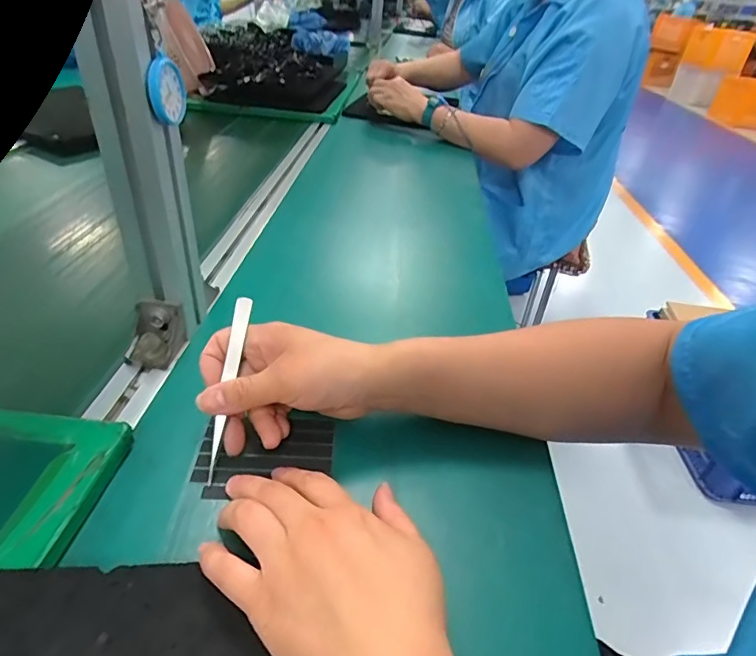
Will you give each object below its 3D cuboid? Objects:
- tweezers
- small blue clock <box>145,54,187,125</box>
[{"bbox_3d":[-0.101,0.039,0.326,0.010,0.011,0.125,8,78,3],"label":"tweezers"},{"bbox_3d":[-0.142,-0.160,0.325,0.011,0.039,0.040,4,37,-2],"label":"small blue clock"}]

